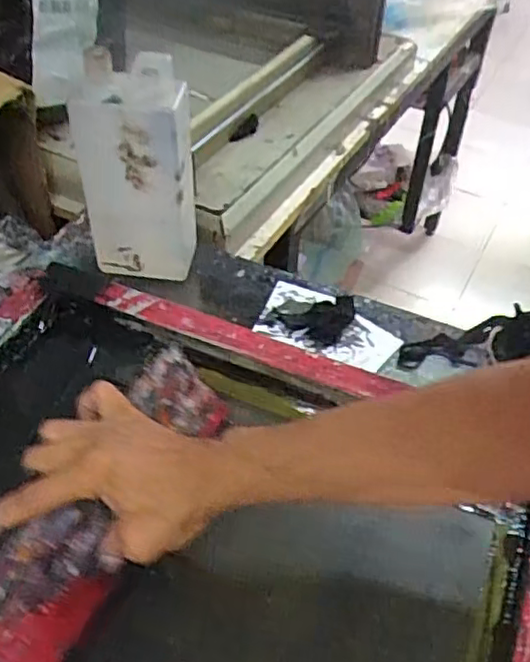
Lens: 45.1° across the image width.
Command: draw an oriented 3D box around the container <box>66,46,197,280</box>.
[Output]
[{"bbox_3d":[-0.119,-0.140,0.595,0.102,0.224,0.046,1,47,-4],"label":"container"}]

